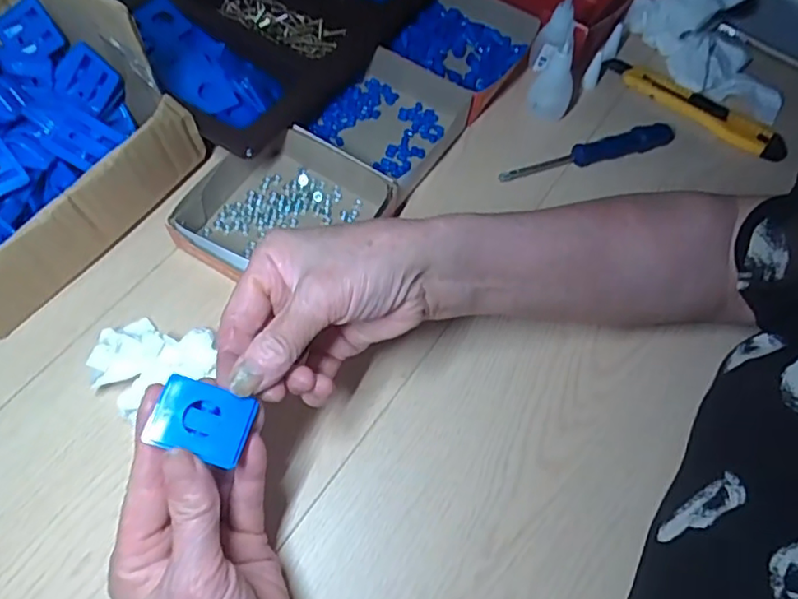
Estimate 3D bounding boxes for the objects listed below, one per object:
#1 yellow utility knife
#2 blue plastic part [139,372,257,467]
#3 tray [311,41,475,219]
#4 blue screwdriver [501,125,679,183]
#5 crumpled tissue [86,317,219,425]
[{"bbox_3d":[0.267,-0.176,0.550,0.173,0.012,0.036,34,65,14],"label":"yellow utility knife"},{"bbox_3d":[-0.094,0.057,0.292,0.042,0.006,0.032,21,65,-10],"label":"blue plastic part"},{"bbox_3d":[-0.013,-0.143,0.504,0.110,0.039,0.117,31,65,12],"label":"tray"},{"bbox_3d":[0.162,-0.122,0.517,0.171,0.018,0.019,-19,65,-13],"label":"blue screwdriver"},{"bbox_3d":[-0.158,0.046,0.395,0.074,0.027,0.064,16,62,5],"label":"crumpled tissue"}]

